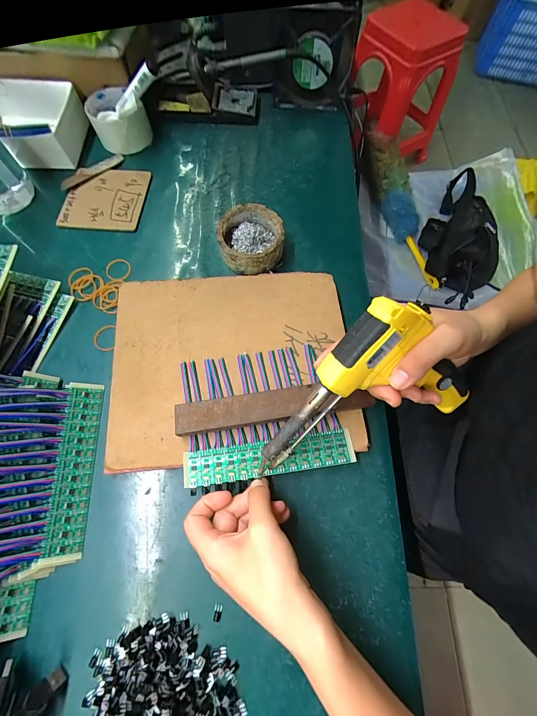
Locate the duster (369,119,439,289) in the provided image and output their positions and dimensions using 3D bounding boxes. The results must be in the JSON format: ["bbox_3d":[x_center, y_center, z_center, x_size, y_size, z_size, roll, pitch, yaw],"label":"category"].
[{"bbox_3d":[0.363,-0.446,0.836,0.120,0.067,0.564,-8,69,-3],"label":"duster"}]

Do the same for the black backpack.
[{"bbox_3d":[0.509,-0.349,0.795,0.159,0.095,0.439,16,70,6],"label":"black backpack"}]

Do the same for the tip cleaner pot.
[{"bbox_3d":[-0.023,-0.151,0.389,0.077,0.048,0.082,1,70,-2],"label":"tip cleaner pot"}]

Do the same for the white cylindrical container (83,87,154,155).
[{"bbox_3d":[-0.234,-0.374,0.471,0.083,0.050,0.084,-21,72,-9],"label":"white cylindrical container"}]

